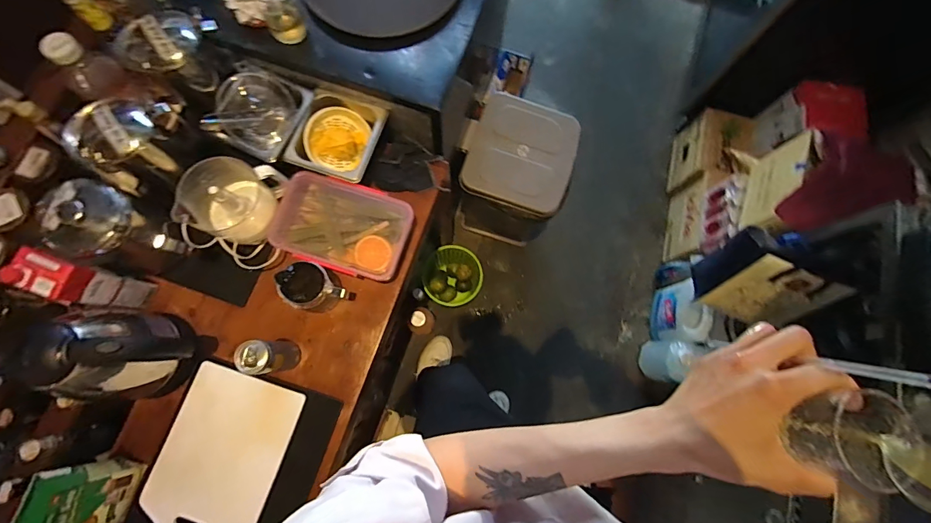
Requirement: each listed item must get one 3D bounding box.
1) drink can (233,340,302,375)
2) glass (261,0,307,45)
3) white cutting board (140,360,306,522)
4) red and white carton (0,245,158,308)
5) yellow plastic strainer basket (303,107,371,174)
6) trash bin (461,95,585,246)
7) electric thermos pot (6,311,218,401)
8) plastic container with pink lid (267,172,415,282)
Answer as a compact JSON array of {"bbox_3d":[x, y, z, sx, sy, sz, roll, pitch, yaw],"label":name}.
[{"bbox_3d":[-0.353,0.173,0.739,0.060,0.146,0.058,0,77,-1],"label":"drink can"},{"bbox_3d":[-0.350,-0.480,0.787,0.063,0.075,0.073,-6,77,-3],"label":"glass"},{"bbox_3d":[-0.456,0.362,0.763,0.212,0.013,0.289,19,78,-2],"label":"white cutting board"},{"bbox_3d":[-0.680,0.039,0.729,0.101,0.191,0.062,19,77,3],"label":"red and white carton"},{"bbox_3d":[-0.274,-0.262,0.870,0.105,0.081,0.126,20,77,3],"label":"yellow plastic strainer basket"},{"bbox_3d":[0.158,-0.255,1.385,0.321,0.443,0.392,17,77,2],"label":"trash bin"},{"bbox_3d":[-0.572,0.164,0.696,0.144,0.235,0.147,0,77,-1],"label":"electric thermos pot"},{"bbox_3d":[-0.253,-0.069,0.819,0.264,0.091,0.172,20,77,3],"label":"plastic container with pink lid"}]

